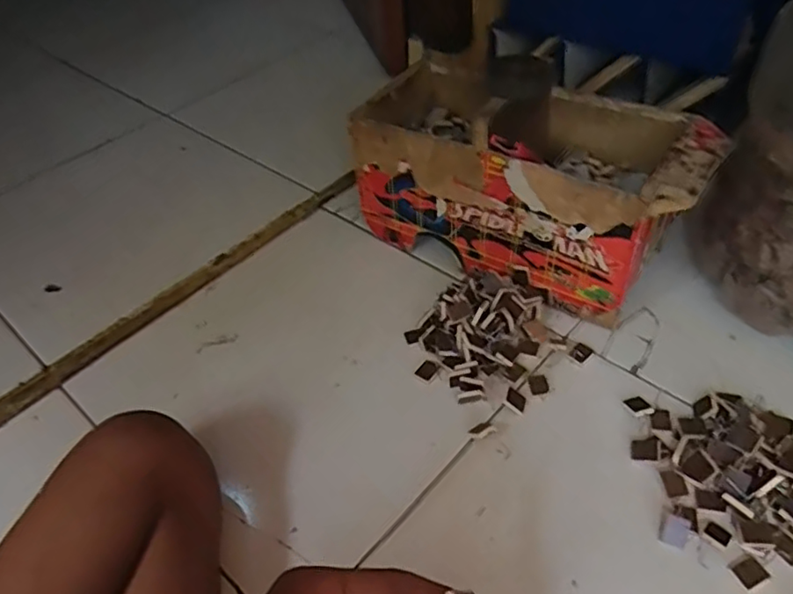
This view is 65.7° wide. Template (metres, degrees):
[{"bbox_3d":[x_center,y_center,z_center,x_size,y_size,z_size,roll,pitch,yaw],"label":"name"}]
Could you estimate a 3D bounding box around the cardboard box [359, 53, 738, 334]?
[{"bbox_3d":[0.147,-0.133,0.698,0.363,0.190,0.180,25,54,27],"label":"cardboard box"}]

